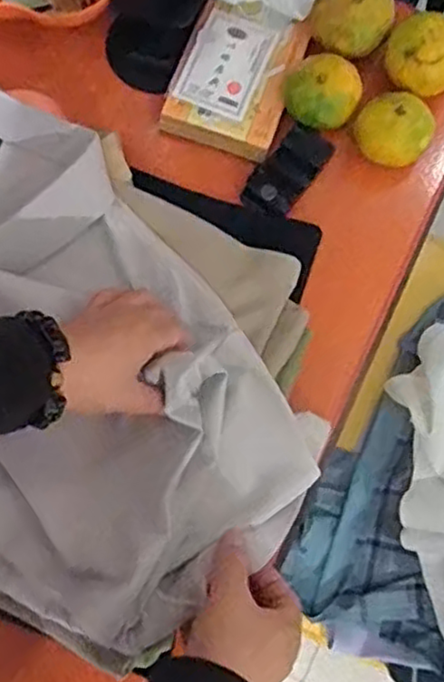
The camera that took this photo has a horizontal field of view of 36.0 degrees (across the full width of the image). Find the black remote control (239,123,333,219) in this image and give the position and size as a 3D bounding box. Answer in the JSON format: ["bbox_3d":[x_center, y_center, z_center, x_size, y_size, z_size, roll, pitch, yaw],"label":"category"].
[{"bbox_3d":[0.053,-0.138,0.564,0.042,0.017,0.085,35,81,8],"label":"black remote control"}]

